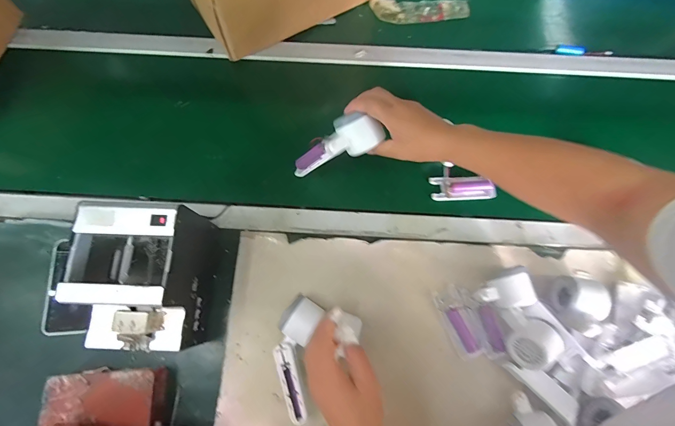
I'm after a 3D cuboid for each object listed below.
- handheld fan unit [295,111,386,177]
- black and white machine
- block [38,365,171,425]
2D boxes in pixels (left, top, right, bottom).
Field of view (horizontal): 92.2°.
[{"bbox_3d":[-0.010,-0.091,0.468,0.051,0.164,0.049,10,69,-41],"label":"handheld fan unit"},{"bbox_3d":[-0.257,0.090,0.446,0.124,0.155,0.174,2,73,1],"label":"black and white machine"},{"bbox_3d":[-0.315,0.259,0.448,0.147,0.046,0.079,-4,73,-1],"label":"block"}]

